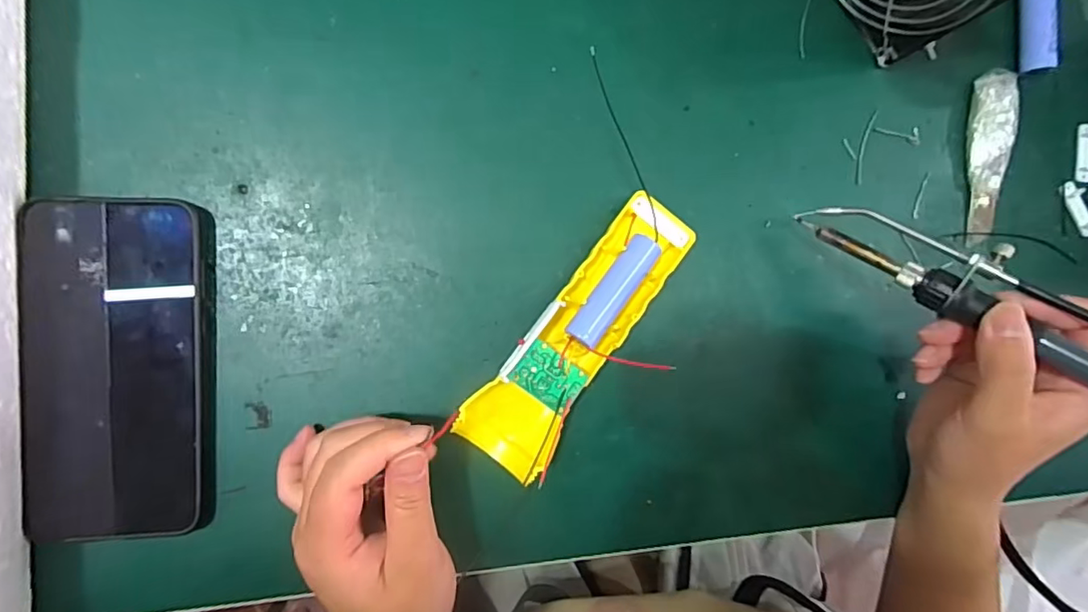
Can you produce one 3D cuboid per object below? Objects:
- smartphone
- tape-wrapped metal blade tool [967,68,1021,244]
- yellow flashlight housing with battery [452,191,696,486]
[{"bbox_3d":[-0.209,0.031,0.277,0.082,0.015,0.163,-1,90,-9],"label":"smartphone"},{"bbox_3d":[0.280,-0.093,0.352,0.024,0.015,0.106,-1,90,-9],"label":"tape-wrapped metal blade tool"},{"bbox_3d":[0.019,0.013,0.304,0.047,0.030,0.164,36,85,-7],"label":"yellow flashlight housing with battery"}]

